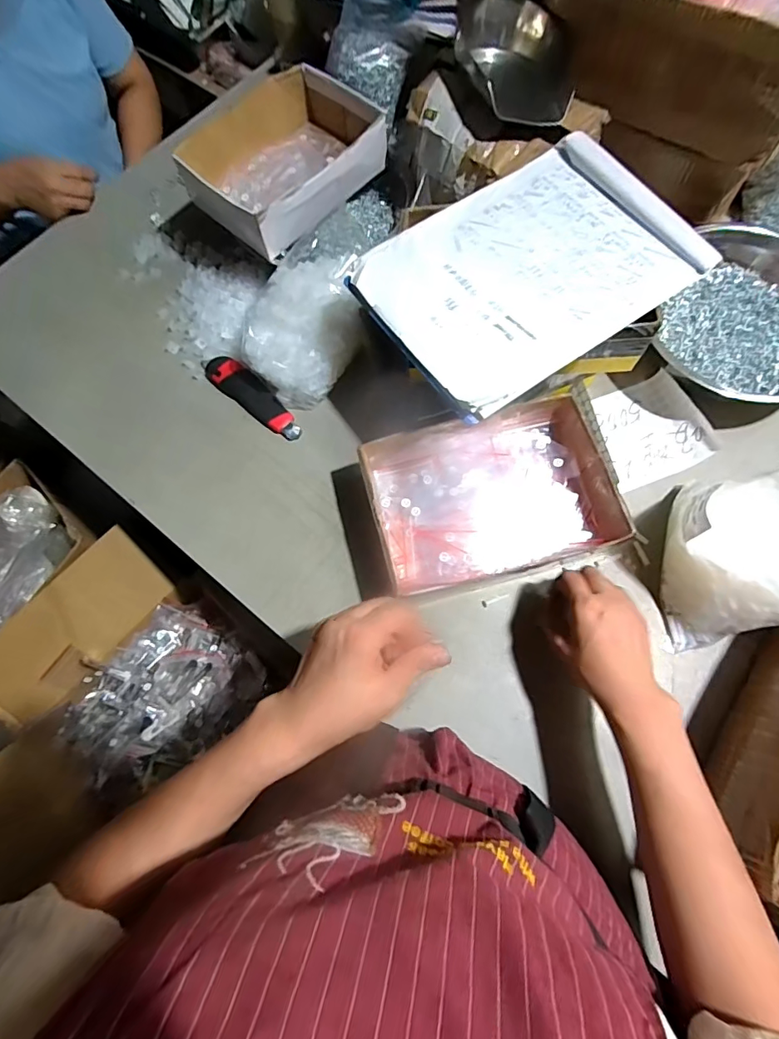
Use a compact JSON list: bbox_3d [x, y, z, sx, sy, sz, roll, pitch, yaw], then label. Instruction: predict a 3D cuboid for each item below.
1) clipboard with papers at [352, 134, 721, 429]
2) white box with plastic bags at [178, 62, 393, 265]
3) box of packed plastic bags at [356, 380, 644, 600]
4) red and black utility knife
[{"bbox_3d":[0.137,-0.254,0.476,0.308,0.015,0.222,-35,74,-9],"label":"clipboard with papers"},{"bbox_3d":[-0.133,-0.469,0.627,0.184,0.068,0.238,39,78,14],"label":"white box with plastic bags"},{"bbox_3d":[0.108,-0.023,0.533,0.254,0.071,0.184,-12,71,-1],"label":"box of packed plastic bags"},{"bbox_3d":[-0.175,-0.159,0.618,0.160,0.019,0.041,38,77,14],"label":"red and black utility knife"}]

